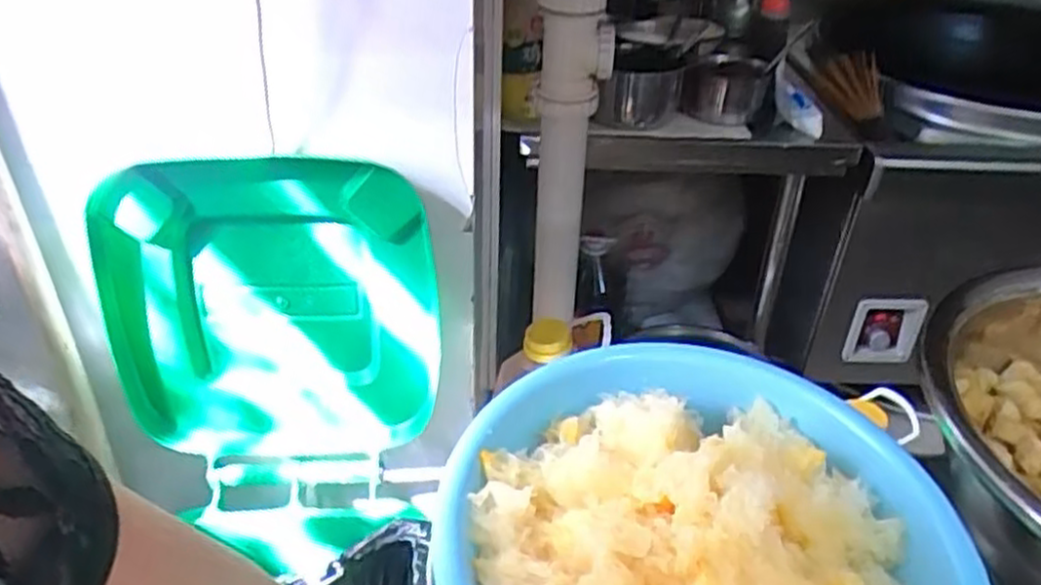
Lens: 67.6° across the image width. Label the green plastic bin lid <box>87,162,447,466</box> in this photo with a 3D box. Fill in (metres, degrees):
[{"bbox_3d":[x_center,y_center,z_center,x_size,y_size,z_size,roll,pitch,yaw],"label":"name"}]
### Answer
[{"bbox_3d":[-0.286,0.039,0.903,0.380,0.381,0.053,-1,35,-4],"label":"green plastic bin lid"}]

